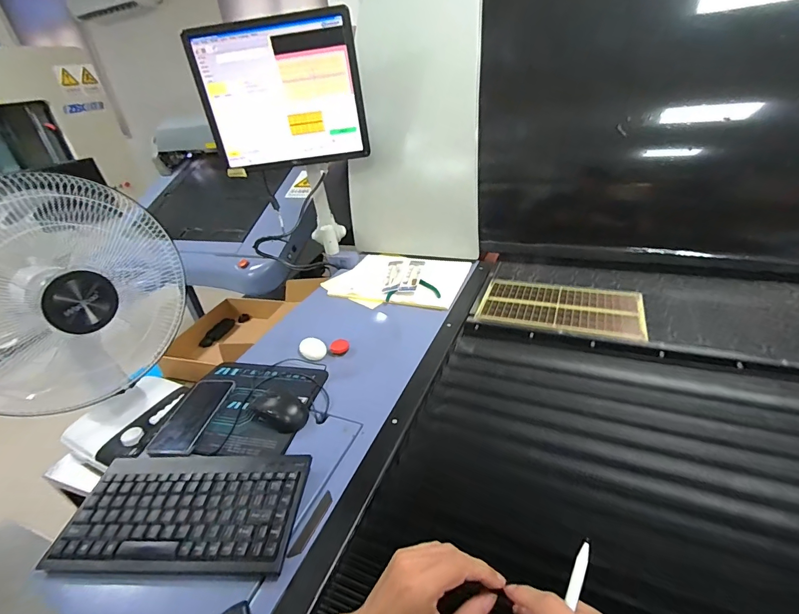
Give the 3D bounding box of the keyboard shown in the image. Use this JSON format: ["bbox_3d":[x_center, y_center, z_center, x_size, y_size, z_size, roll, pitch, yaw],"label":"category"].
[{"bbox_3d":[-0.267,0.258,0.502,0.283,0.030,0.150,-3,31,6],"label":"keyboard"}]

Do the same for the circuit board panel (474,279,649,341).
[{"bbox_3d":[0.342,-0.002,0.849,0.313,0.009,0.181,8,34,24],"label":"circuit board panel"}]

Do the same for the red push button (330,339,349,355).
[{"bbox_3d":[-0.126,0.083,0.830,0.039,0.014,0.039,-5,30,3],"label":"red push button"}]

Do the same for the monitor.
[{"bbox_3d":[-0.273,-0.495,0.932,0.366,0.301,0.041,-5,30,3],"label":"monitor"}]

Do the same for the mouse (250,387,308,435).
[{"bbox_3d":[-0.197,0.161,0.645,0.108,0.030,0.059,17,38,34],"label":"mouse"}]

